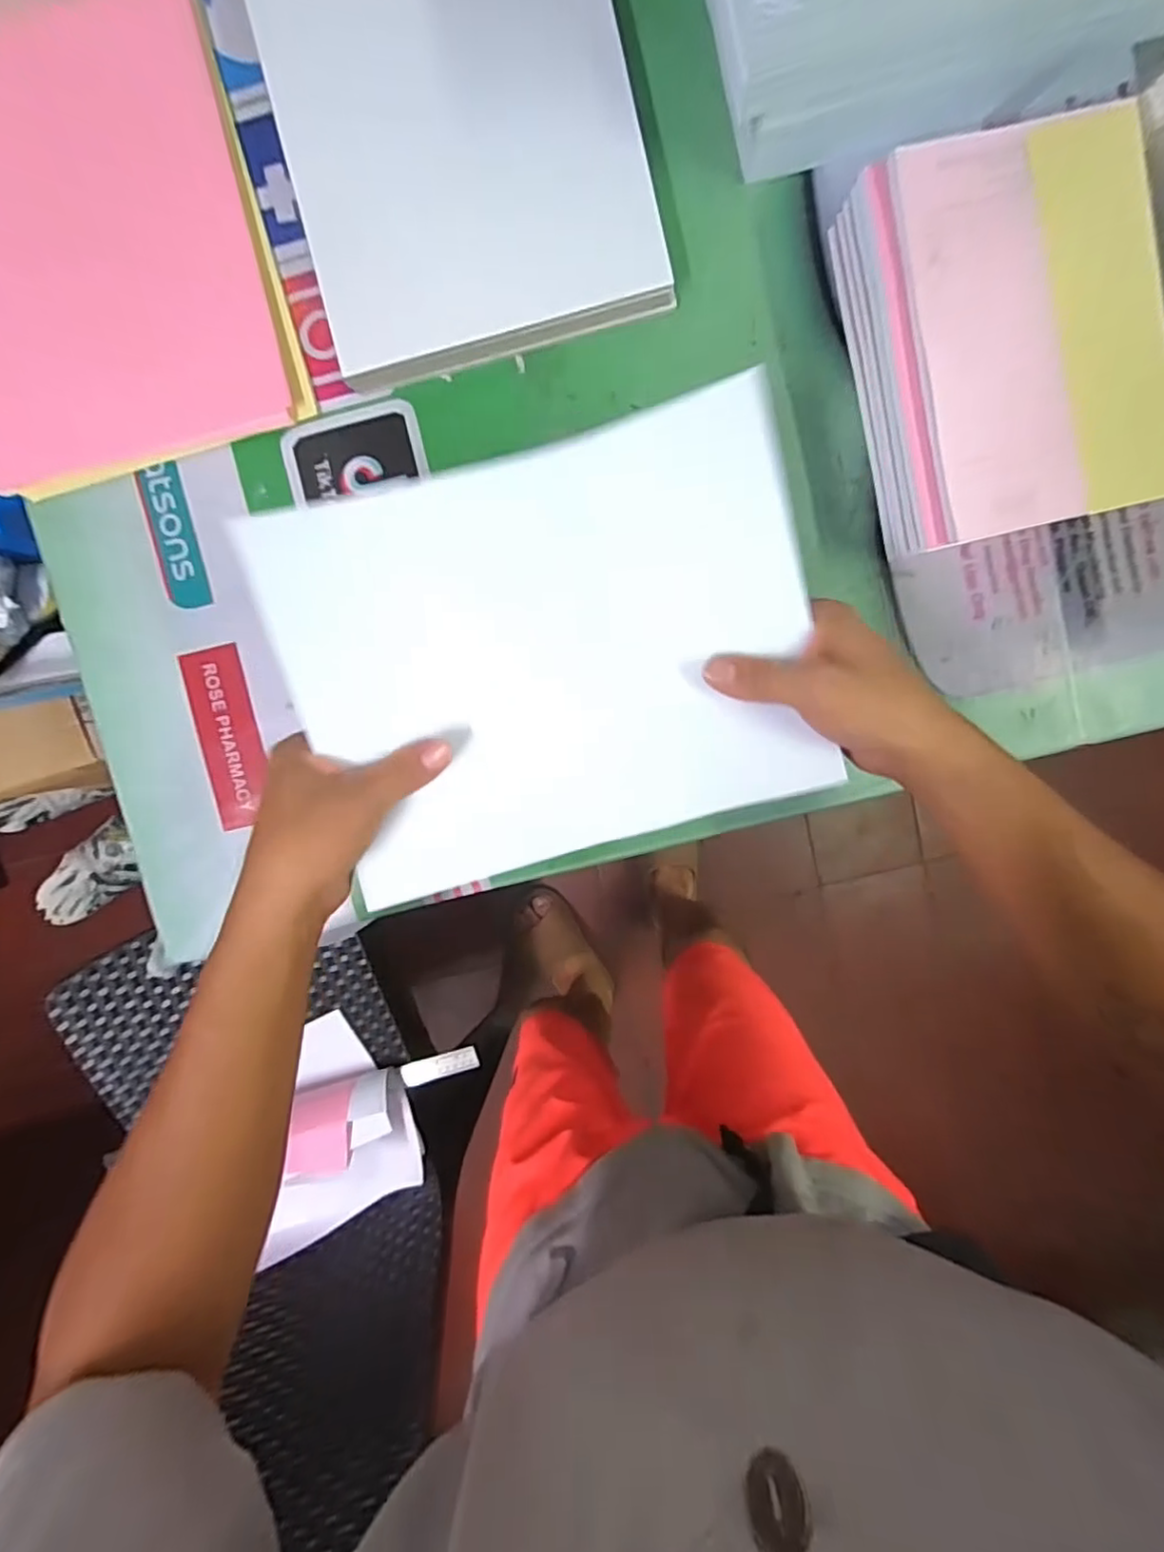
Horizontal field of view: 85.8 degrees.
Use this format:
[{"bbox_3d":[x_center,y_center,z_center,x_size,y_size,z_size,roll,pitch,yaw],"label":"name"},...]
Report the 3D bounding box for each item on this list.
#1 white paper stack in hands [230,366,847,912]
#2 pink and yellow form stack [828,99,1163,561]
[{"bbox_3d":[-0.015,-0.062,0.338,0.268,0.022,0.210,-15,96,1],"label":"white paper stack in hands"},{"bbox_3d":[0.346,-0.277,0.371,0.351,0.071,0.210,-13,96,1],"label":"pink and yellow form stack"}]

